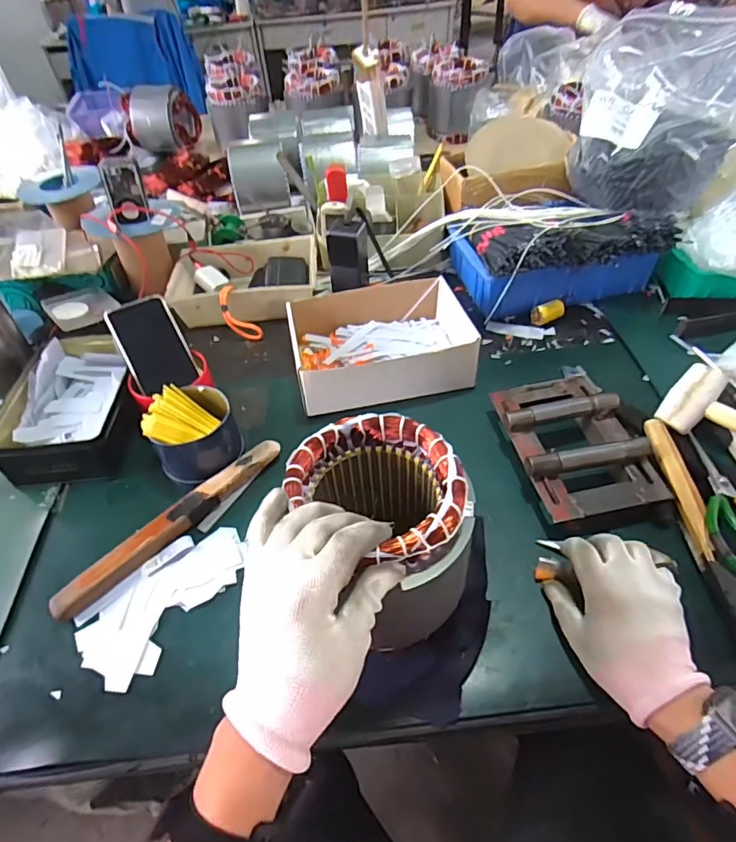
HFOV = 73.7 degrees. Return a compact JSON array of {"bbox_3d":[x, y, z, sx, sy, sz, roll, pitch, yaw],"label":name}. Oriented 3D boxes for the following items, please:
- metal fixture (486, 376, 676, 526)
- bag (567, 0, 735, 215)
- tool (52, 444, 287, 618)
[{"bbox_3d":[0.238,0.021,0.568,0.141,0.045,0.190,-11,48,-5],"label":"metal fixture"},{"bbox_3d":[0.426,-0.454,0.723,0.218,0.221,0.155,15,51,17],"label":"bag"},{"bbox_3d":[-0.209,0.107,0.539,0.031,0.019,0.271,33,58,29],"label":"tool"}]

